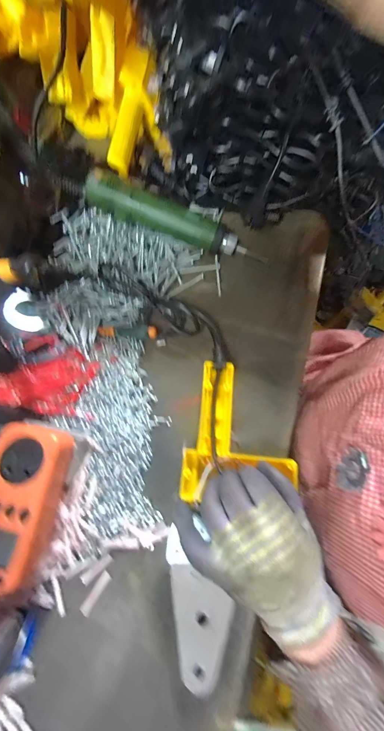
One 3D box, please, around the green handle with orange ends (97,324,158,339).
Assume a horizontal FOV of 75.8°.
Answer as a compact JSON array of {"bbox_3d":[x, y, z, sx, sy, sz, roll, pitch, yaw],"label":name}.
[{"bbox_3d":[-0.081,-0.044,0.309,0.075,0.018,0.017,8,75,1],"label":"green handle with orange ends"}]

